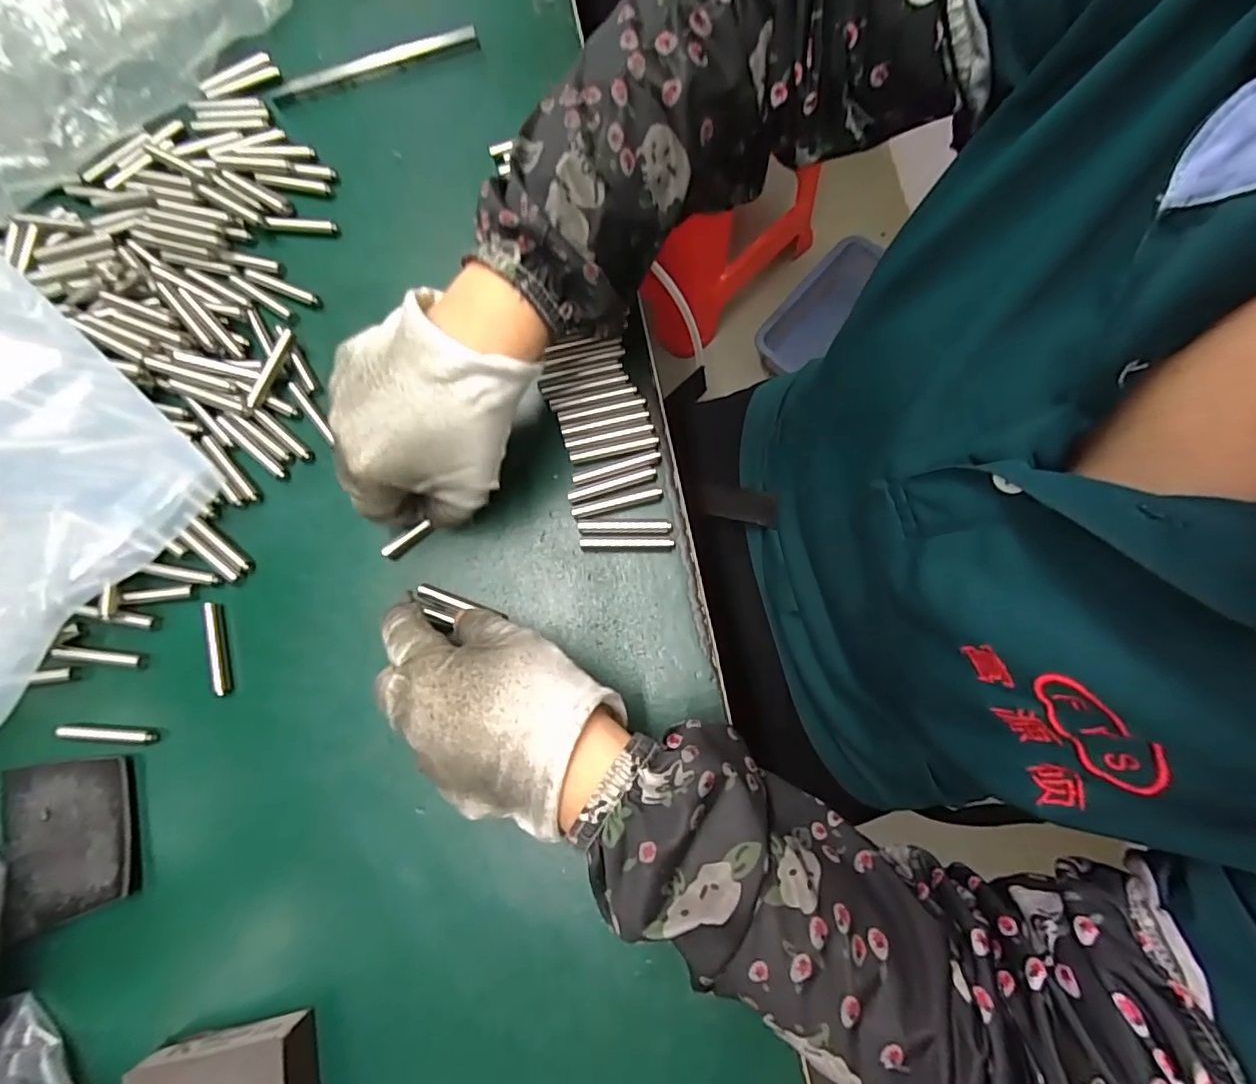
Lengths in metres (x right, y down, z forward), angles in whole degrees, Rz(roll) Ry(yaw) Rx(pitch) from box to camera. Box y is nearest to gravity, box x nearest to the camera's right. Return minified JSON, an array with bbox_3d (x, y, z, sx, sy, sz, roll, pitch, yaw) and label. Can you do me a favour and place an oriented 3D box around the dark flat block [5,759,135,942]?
[{"bbox_3d":[-0.278,0.145,0.282,0.063,0.007,0.074,-17,80,-1],"label":"dark flat block"}]

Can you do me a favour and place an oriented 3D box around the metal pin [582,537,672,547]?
[{"bbox_3d":[-0.001,0.000,0.302,0.048,0.005,0.005,0,80,2],"label":"metal pin"}]

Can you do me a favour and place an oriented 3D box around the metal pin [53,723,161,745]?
[{"bbox_3d":[-0.267,0.099,0.295,0.050,0.006,0.008,3,80,3],"label":"metal pin"}]

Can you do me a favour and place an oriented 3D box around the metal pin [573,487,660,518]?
[{"bbox_3d":[-0.006,-0.021,0.304,0.048,0.004,0.007,-14,80,0],"label":"metal pin"}]

